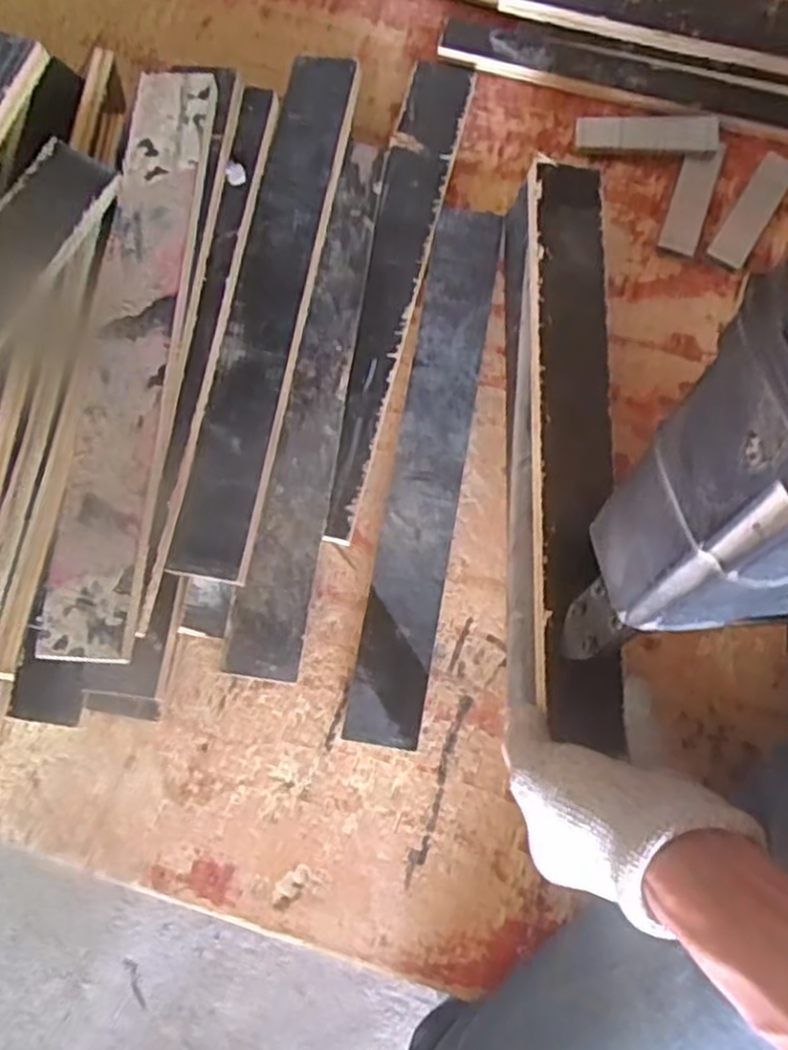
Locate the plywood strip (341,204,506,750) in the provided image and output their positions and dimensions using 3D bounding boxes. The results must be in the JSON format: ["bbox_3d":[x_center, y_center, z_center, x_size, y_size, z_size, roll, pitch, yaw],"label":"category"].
[{"bbox_3d":[0.023,-0.044,0.494,0.047,0.015,0.360,11,79,-1],"label":"plywood strip"}]

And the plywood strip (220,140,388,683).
[{"bbox_3d":[-0.048,-0.082,0.479,0.044,0.018,0.353,13,80,-16],"label":"plywood strip"}]

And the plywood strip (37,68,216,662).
[{"bbox_3d":[-0.148,-0.105,0.436,0.054,0.010,0.357,3,77,5],"label":"plywood strip"}]

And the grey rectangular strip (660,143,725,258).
[{"bbox_3d":[0.214,-0.236,0.544,0.027,0.009,0.092,20,78,-2],"label":"grey rectangular strip"}]

